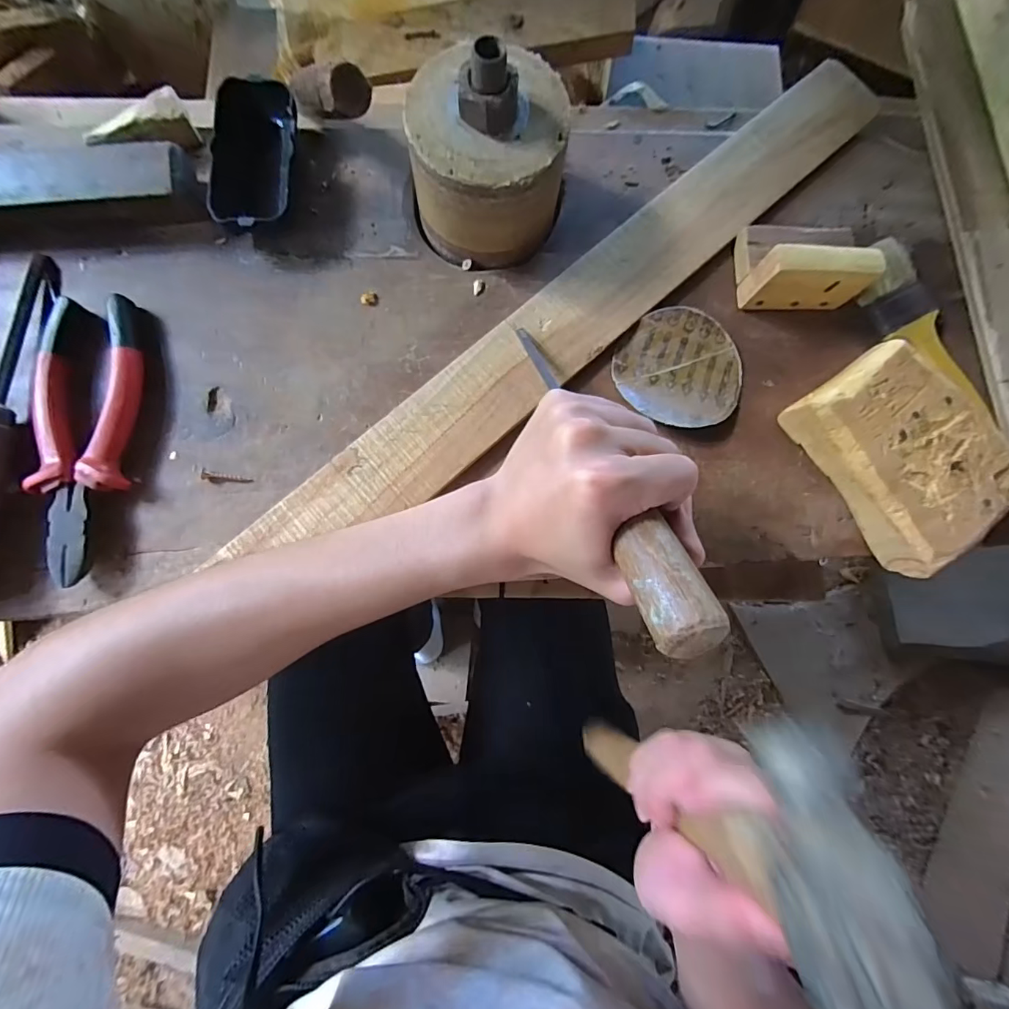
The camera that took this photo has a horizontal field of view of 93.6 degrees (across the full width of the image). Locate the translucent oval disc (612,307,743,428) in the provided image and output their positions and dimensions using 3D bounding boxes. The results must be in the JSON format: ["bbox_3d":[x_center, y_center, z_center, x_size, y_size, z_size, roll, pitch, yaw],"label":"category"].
[{"bbox_3d":[0.127,-0.096,0.338,0.087,0.013,0.085,41,81,5],"label":"translucent oval disc"}]

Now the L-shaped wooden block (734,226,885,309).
[{"bbox_3d":[0.208,-0.170,0.322,0.079,0.045,0.058,-1,82,-3],"label":"L-shaped wooden block"}]

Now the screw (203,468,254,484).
[{"bbox_3d":[-0.184,-0.017,0.312,0.031,0.005,0.008,12,80,0],"label":"screw"}]

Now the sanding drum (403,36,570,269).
[{"bbox_3d":[-0.010,-0.228,0.305,0.099,0.093,0.098,4,82,-2],"label":"sanding drum"}]

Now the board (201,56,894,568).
[{"bbox_3d":[0.068,-0.143,0.343,0.572,0.007,0.067,-40,84,-8],"label":"board"}]

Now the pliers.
[{"bbox_3d":[-0.271,-0.047,0.304,0.061,0.016,0.185,-1,80,-2],"label":"pliers"}]

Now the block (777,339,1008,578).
[{"bbox_3d":[0.269,-0.037,0.316,0.094,0.037,0.133,-33,83,-7],"label":"block"}]

